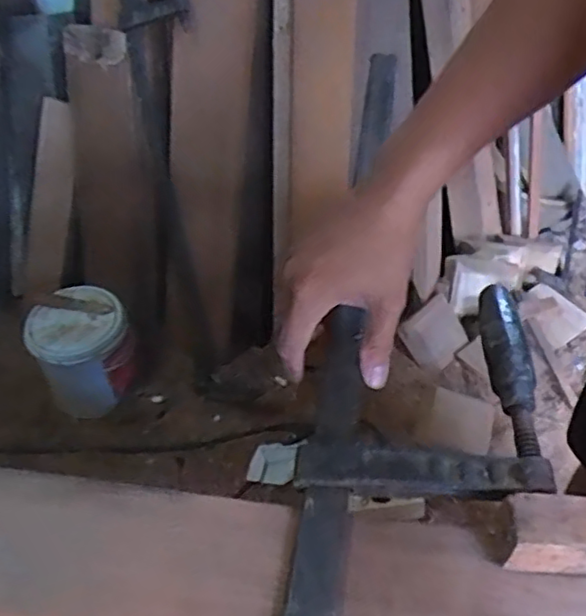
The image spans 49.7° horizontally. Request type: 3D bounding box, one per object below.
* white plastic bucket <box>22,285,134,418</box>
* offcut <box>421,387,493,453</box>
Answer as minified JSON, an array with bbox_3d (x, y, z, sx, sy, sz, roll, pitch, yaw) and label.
[{"bbox_3d":[-0.412,0.083,1.260,0.175,0.187,0.177,0,50,0],"label":"white plastic bucket"},{"bbox_3d":[0.344,0.234,1.305,0.126,0.010,0.121,13,63,23],"label":"offcut"}]

